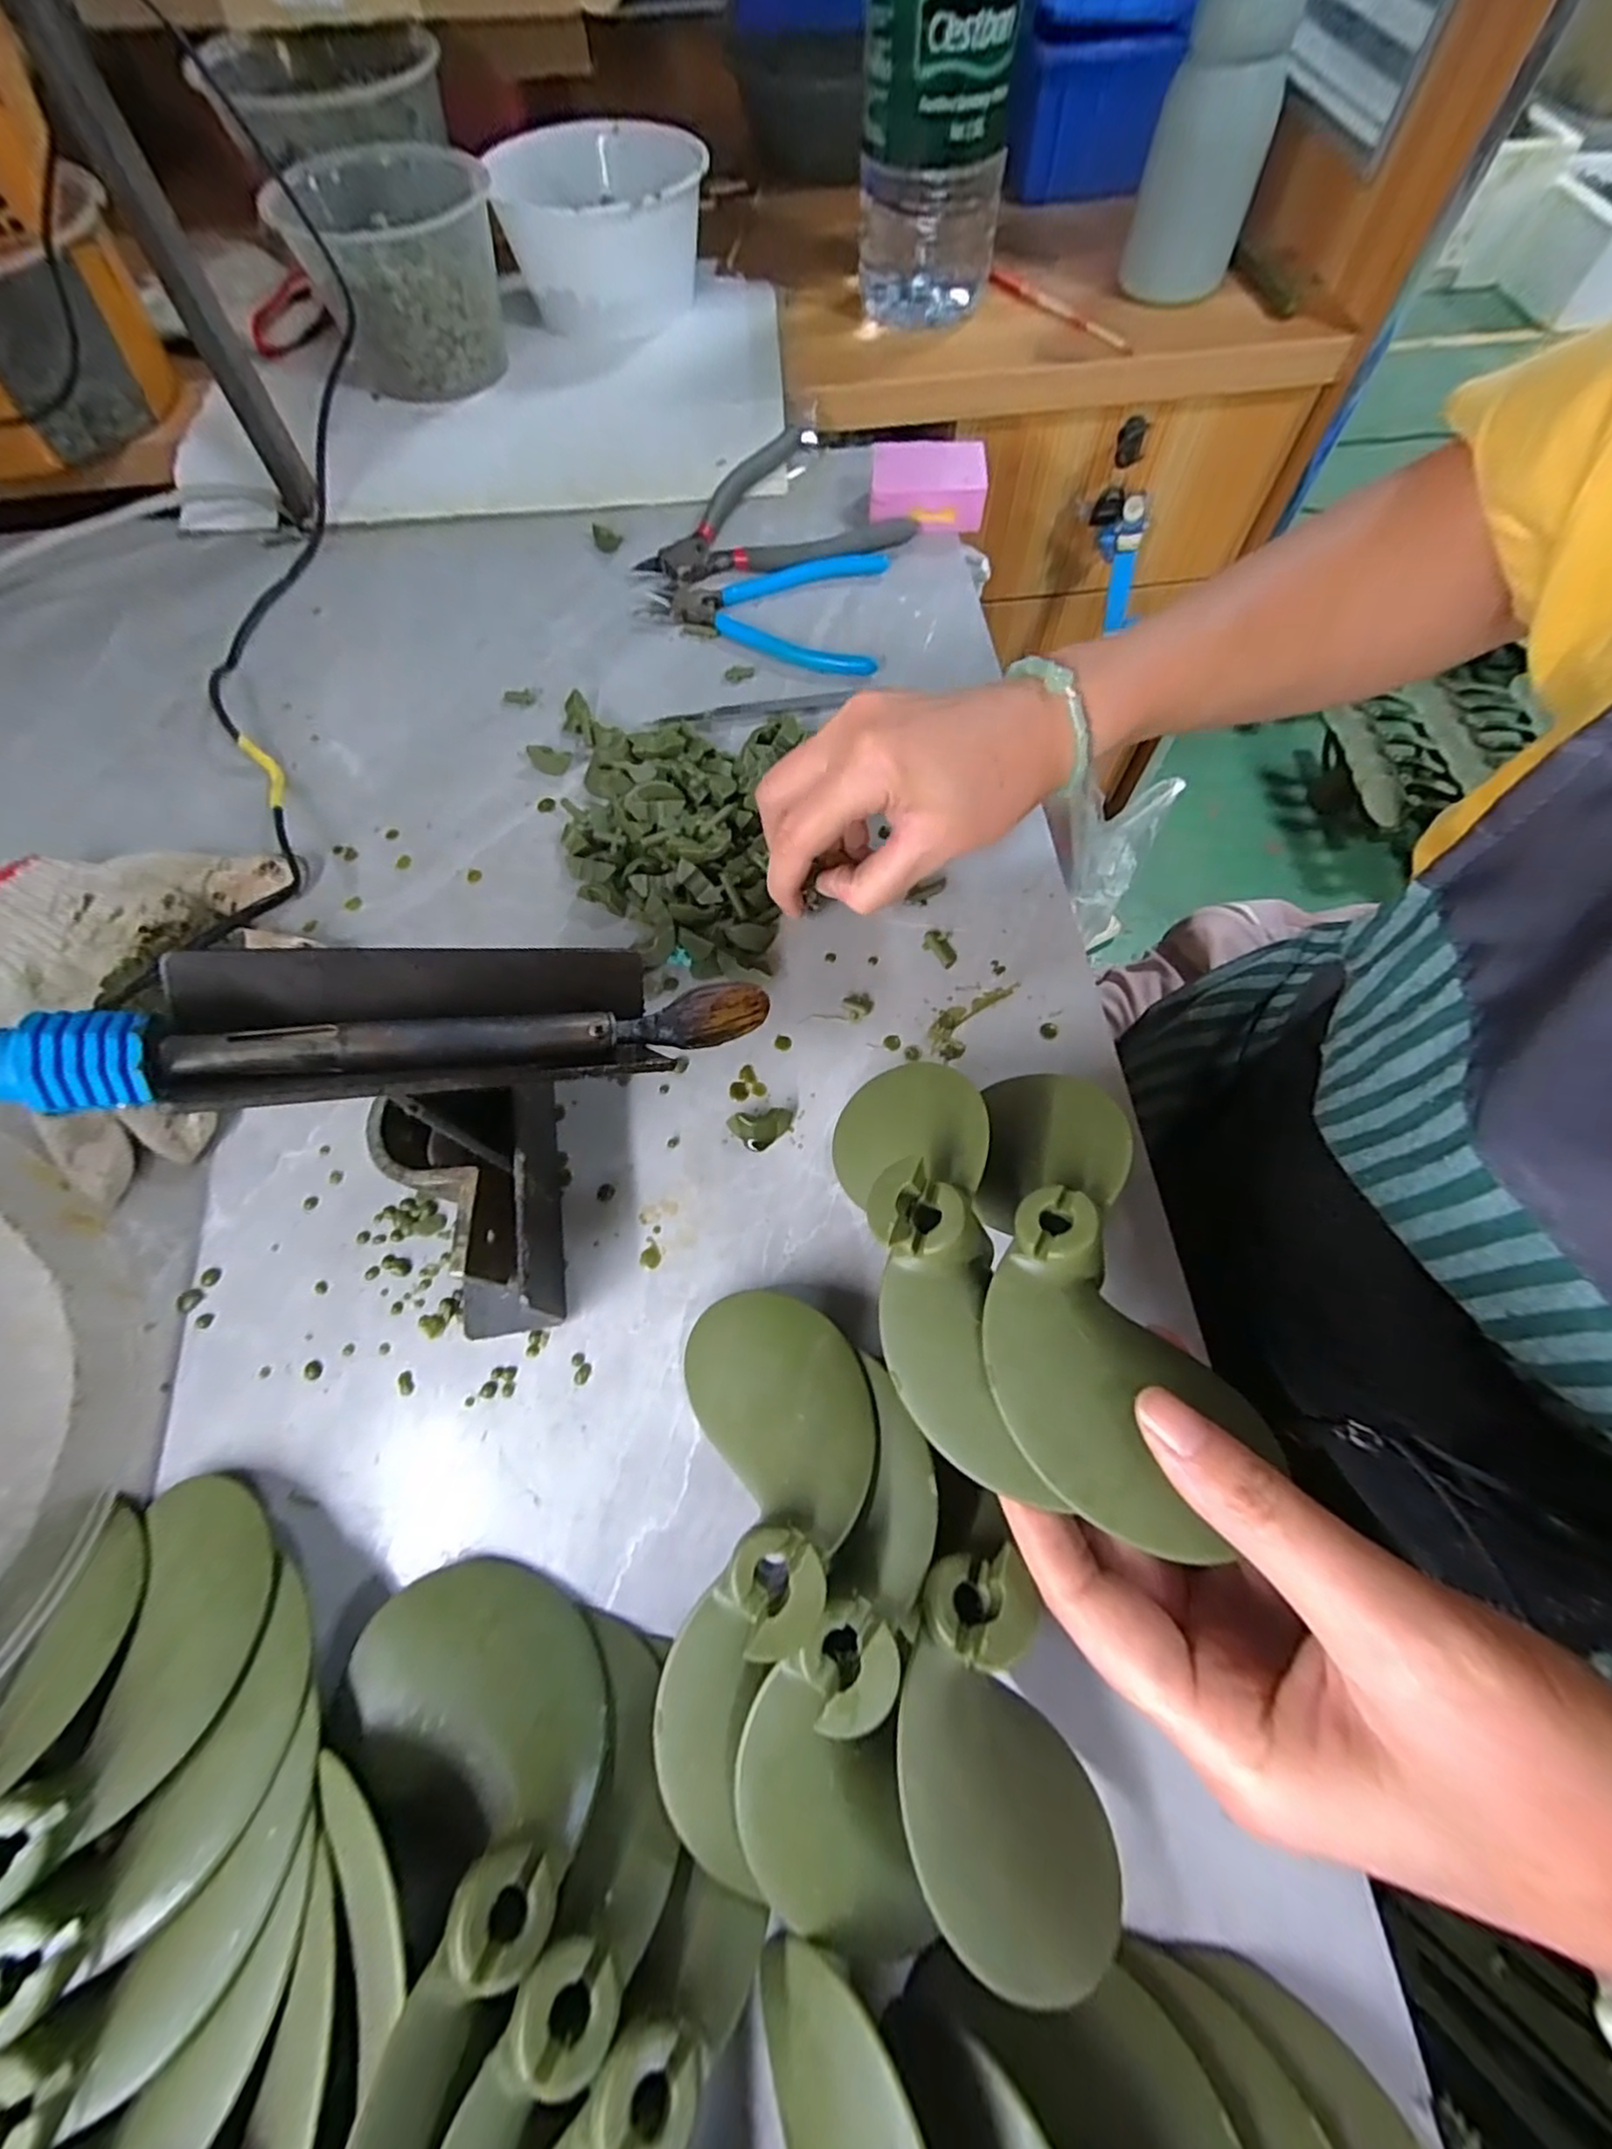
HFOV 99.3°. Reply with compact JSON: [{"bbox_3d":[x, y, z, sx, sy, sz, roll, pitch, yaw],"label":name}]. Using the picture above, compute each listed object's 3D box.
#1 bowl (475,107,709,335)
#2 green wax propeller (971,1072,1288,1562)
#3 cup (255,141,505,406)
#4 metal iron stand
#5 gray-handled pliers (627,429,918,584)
[{"bbox_3d":[-0.153,-0.665,0.544,0.151,0.075,0.164,-7,67,0],"label":"bowl"},{"bbox_3d":[0.088,0.057,0.212,0.070,0.049,0.146,2,51,4],"label":"green wax propeller"},{"bbox_3d":[-0.285,-0.573,0.500,0.134,0.097,0.124,-11,67,-2],"label":"cup"},{"bbox_3d":[-0.104,0.019,0.234,0.120,0.117,0.111,-19,67,-5],"label":"metal iron stand"},{"bbox_3d":[-0.029,-0.359,0.448,0.155,0.012,0.135,-35,70,-12],"label":"gray-handled pliers"}]

